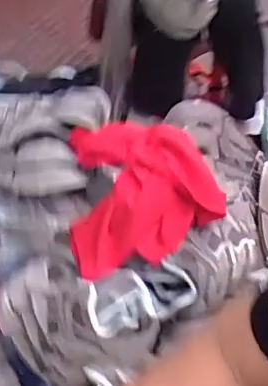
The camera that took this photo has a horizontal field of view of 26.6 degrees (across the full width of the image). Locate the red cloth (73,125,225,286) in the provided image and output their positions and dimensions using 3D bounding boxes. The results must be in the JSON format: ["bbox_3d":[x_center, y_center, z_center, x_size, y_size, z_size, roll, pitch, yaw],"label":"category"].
[{"bbox_3d":[0.004,0.004,0.868,0.221,0.133,0.212,-11,38,-15],"label":"red cloth"}]

